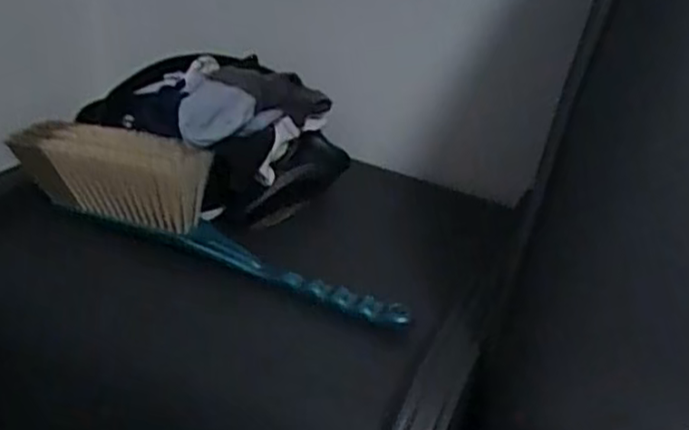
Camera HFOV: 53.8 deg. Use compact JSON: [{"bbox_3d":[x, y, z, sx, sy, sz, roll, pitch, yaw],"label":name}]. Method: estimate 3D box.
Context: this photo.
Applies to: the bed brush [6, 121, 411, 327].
[{"bbox_3d":[-0.123,-0.007,0.595,0.391,0.090,0.051,17,31,15],"label":"bed brush"}]

